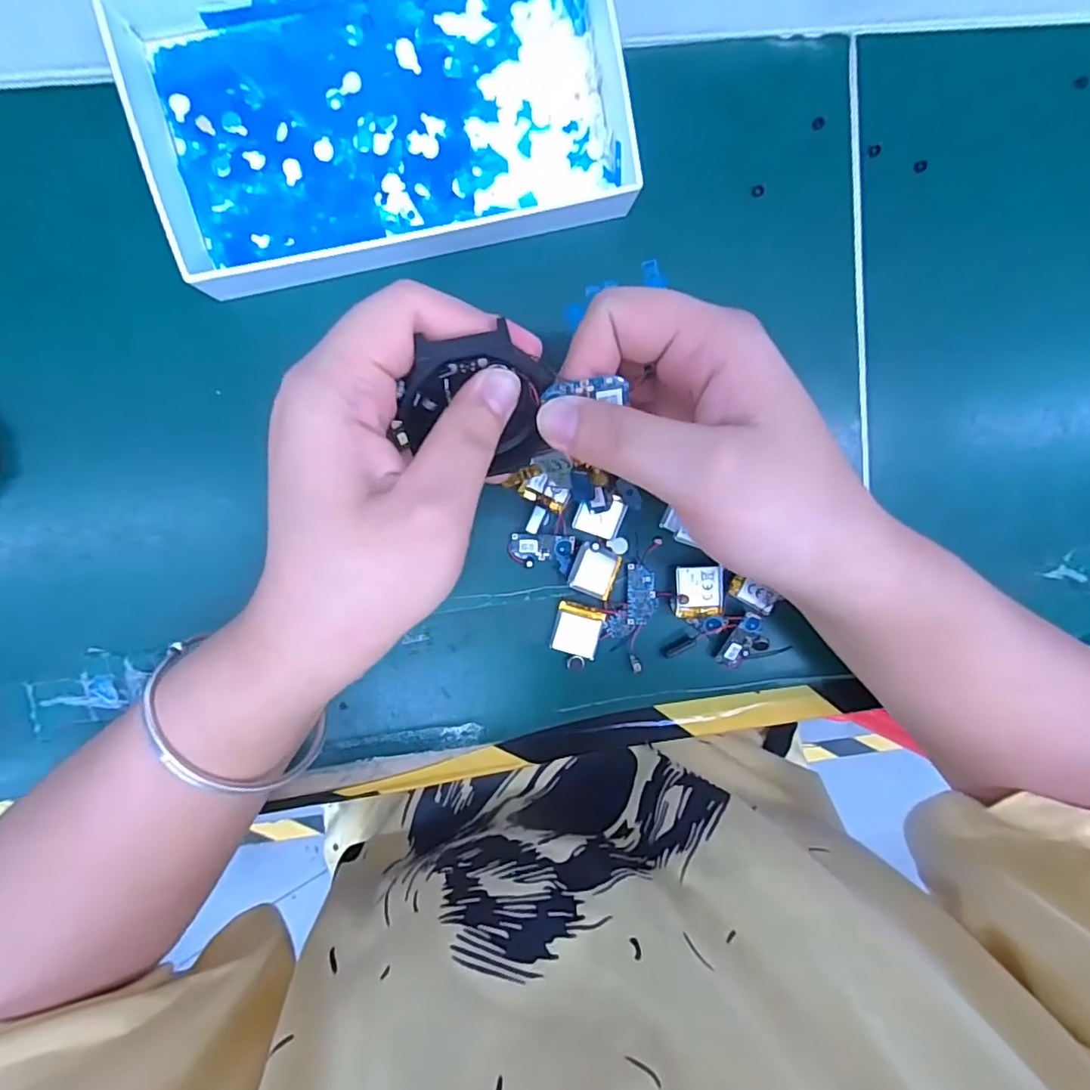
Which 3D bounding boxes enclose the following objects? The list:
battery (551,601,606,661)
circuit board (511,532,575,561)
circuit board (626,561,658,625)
[{"bbox_3d":[0.015,0.039,0.260,0.021,0.006,0.023,15,96,-7],"label":"battery"},{"bbox_3d":[0.000,0.001,0.253,0.027,0.004,0.012,-2,98,-5],"label":"circuit board"},{"bbox_3d":[0.045,0.022,0.259,0.014,0.005,0.028,0,98,-5],"label":"circuit board"}]

